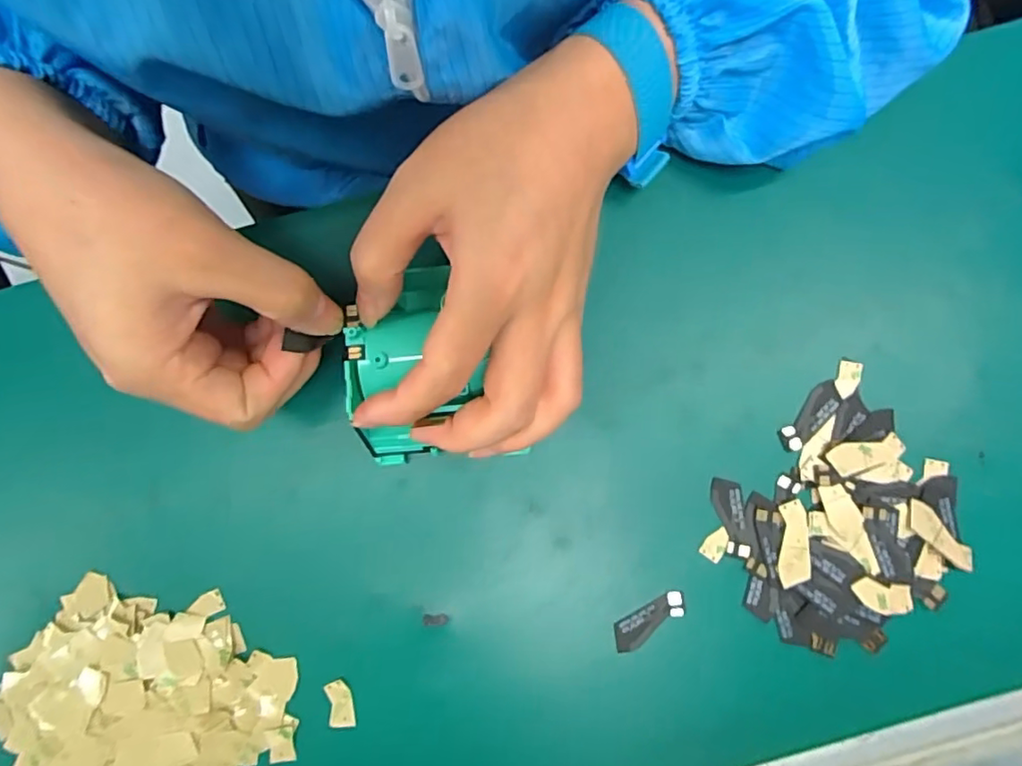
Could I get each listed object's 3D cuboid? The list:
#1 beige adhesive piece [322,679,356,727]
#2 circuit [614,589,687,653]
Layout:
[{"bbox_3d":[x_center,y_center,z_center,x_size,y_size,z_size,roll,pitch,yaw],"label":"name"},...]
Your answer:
[{"bbox_3d":[-0.077,0.144,0.262,0.011,0.004,0.020,-11,78,-4],"label":"beige adhesive piece"},{"bbox_3d":[0.063,0.108,0.266,0.036,0.004,0.013,-32,85,-2],"label":"circuit"}]

